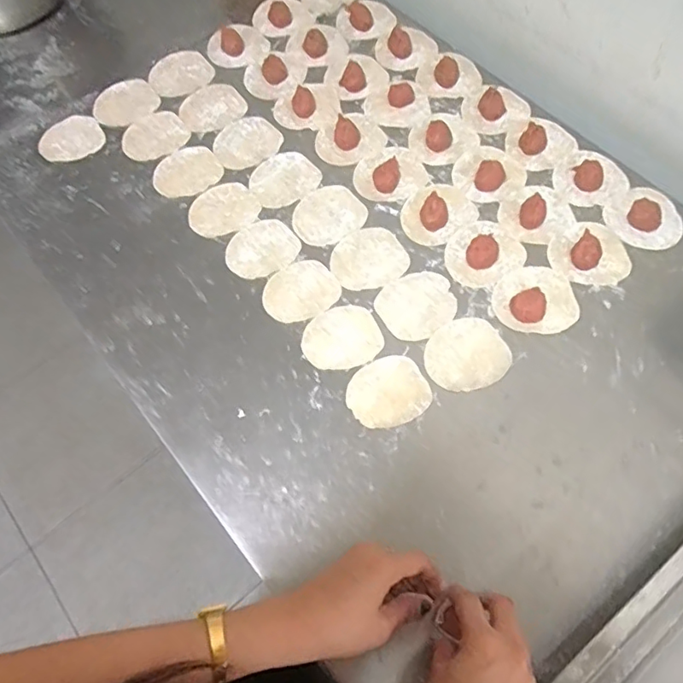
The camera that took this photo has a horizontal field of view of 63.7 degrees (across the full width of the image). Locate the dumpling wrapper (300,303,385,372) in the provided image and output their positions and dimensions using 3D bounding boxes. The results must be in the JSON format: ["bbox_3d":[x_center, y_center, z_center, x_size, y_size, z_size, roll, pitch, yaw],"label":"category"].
[{"bbox_3d":[-0.001,-0.005,0.573,0.079,0.004,0.070,-19,65,-7],"label":"dumpling wrapper"}]

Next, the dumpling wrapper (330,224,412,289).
[{"bbox_3d":[0.029,-0.093,0.615,0.085,0.006,0.076,-30,67,-12],"label":"dumpling wrapper"}]

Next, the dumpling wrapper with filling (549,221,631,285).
[{"bbox_3d":[0.269,-0.100,0.592,0.078,0.023,0.078,-1,64,2],"label":"dumpling wrapper with filling"}]

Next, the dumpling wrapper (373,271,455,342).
[{"bbox_3d":[0.081,-0.040,0.585,0.082,0.004,0.072,-30,67,-12],"label":"dumpling wrapper"}]

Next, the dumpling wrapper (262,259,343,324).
[{"bbox_3d":[-0.046,-0.055,0.598,0.080,0.004,0.069,-33,67,-13],"label":"dumpling wrapper"}]

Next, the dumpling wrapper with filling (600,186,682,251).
[{"bbox_3d":[0.342,-0.138,0.612,0.081,0.017,0.077,-30,67,-12],"label":"dumpling wrapper with filling"}]

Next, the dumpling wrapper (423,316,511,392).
[{"bbox_3d":[0.125,0.012,0.556,0.081,0.006,0.074,-1,64,2],"label":"dumpling wrapper"}]

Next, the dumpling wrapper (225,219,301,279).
[{"bbox_3d":[-0.091,-0.105,0.623,0.081,0.006,0.071,-35,68,-14],"label":"dumpling wrapper"}]

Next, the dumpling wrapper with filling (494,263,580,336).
[{"bbox_3d":[0.203,-0.046,0.577,0.083,0.013,0.077,-1,64,2],"label":"dumpling wrapper with filling"}]

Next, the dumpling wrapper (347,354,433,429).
[{"bbox_3d":[0.045,0.049,0.543,0.077,0.004,0.069,-27,66,-11],"label":"dumpling wrapper"}]

